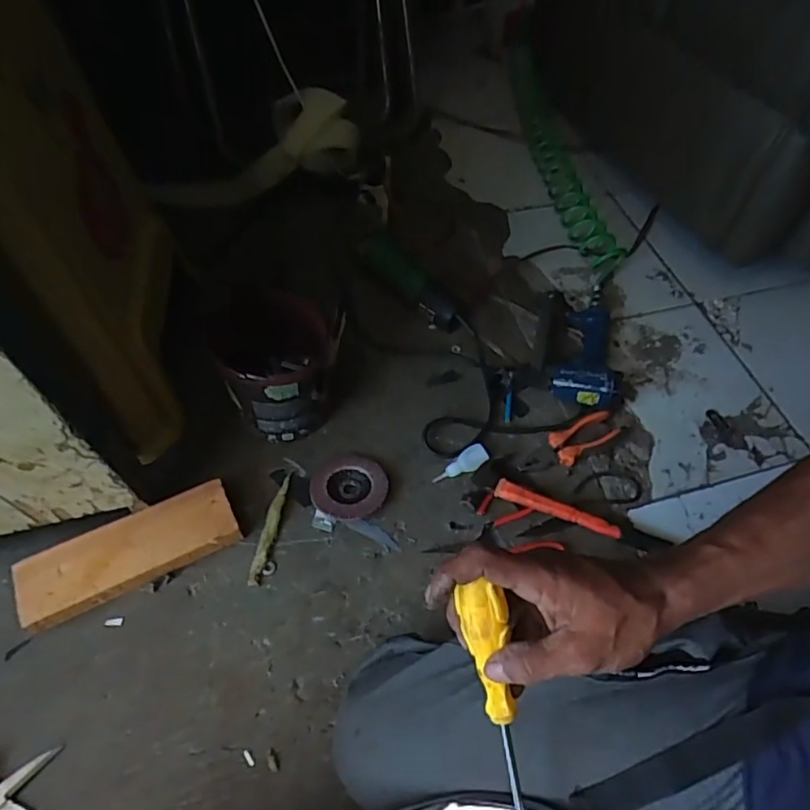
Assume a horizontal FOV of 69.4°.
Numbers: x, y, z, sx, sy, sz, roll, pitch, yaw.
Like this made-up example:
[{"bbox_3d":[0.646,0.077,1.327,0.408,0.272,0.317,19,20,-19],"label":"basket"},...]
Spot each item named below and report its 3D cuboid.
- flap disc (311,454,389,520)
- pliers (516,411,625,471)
[{"bbox_3d":[-0.070,0.102,0.742,0.096,0.017,0.090,1,55,-2],"label":"flap disc"},{"bbox_3d":[0.221,0.055,0.792,0.150,0.021,0.044,-24,59,-18],"label":"pliers"}]

